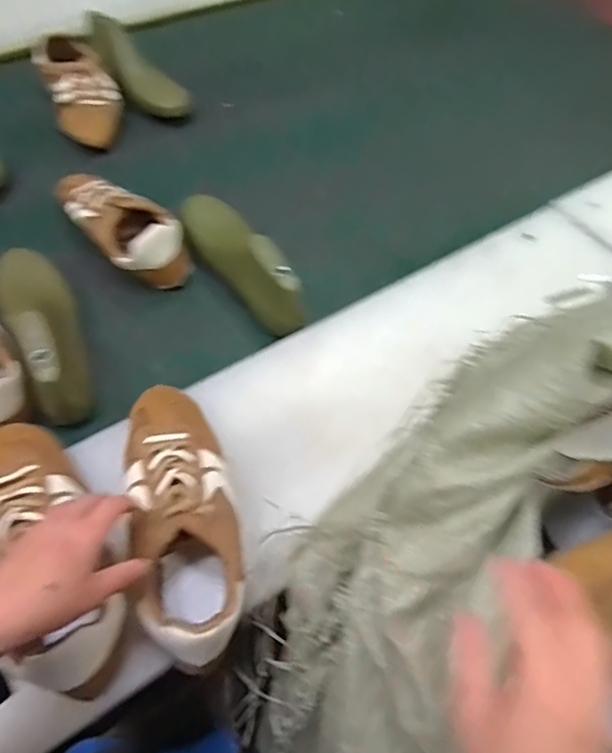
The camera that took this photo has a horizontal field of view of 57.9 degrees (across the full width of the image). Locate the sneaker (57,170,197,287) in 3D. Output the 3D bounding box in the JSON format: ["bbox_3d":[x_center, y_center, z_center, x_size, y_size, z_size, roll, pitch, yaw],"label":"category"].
[{"bbox_3d":[-0.266,-0.225,0.793,0.105,0.074,0.248,-38,68,-24],"label":"sneaker"}]

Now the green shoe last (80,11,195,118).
[{"bbox_3d":[-0.316,-0.572,1.012,0.101,0.064,0.281,-30,65,-21],"label":"green shoe last"}]

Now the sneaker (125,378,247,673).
[{"bbox_3d":[-0.113,0.129,0.521,0.094,0.099,0.255,-9,59,-10],"label":"sneaker"}]

